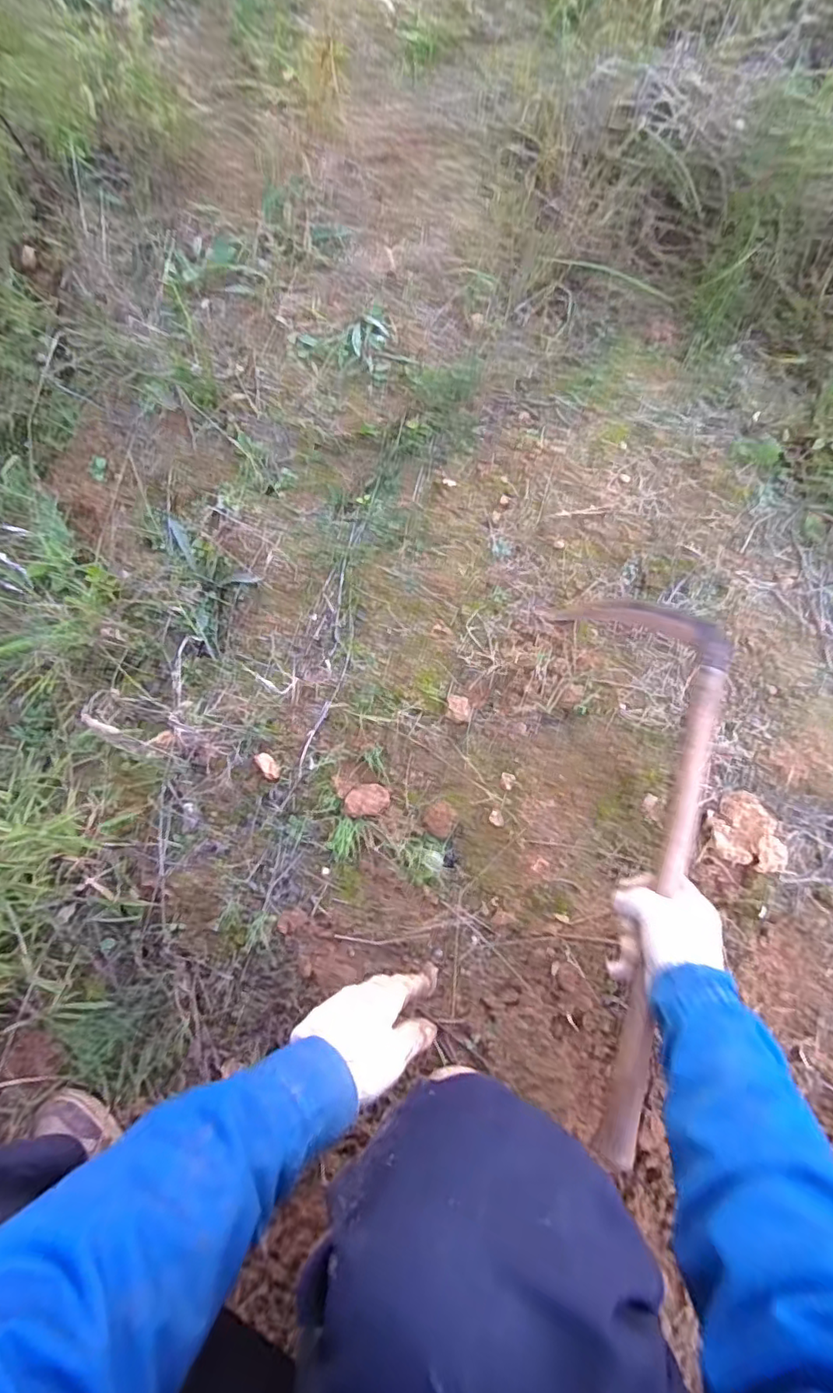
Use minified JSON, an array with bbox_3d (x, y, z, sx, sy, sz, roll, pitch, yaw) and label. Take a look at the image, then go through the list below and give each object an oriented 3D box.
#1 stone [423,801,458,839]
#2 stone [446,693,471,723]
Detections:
[{"bbox_3d":[0.028,0.145,0.691,0.037,0.015,0.039,17,74,6],"label":"stone"},{"bbox_3d":[0.052,0.014,0.705,0.027,0.018,0.034,-17,74,-5],"label":"stone"}]

